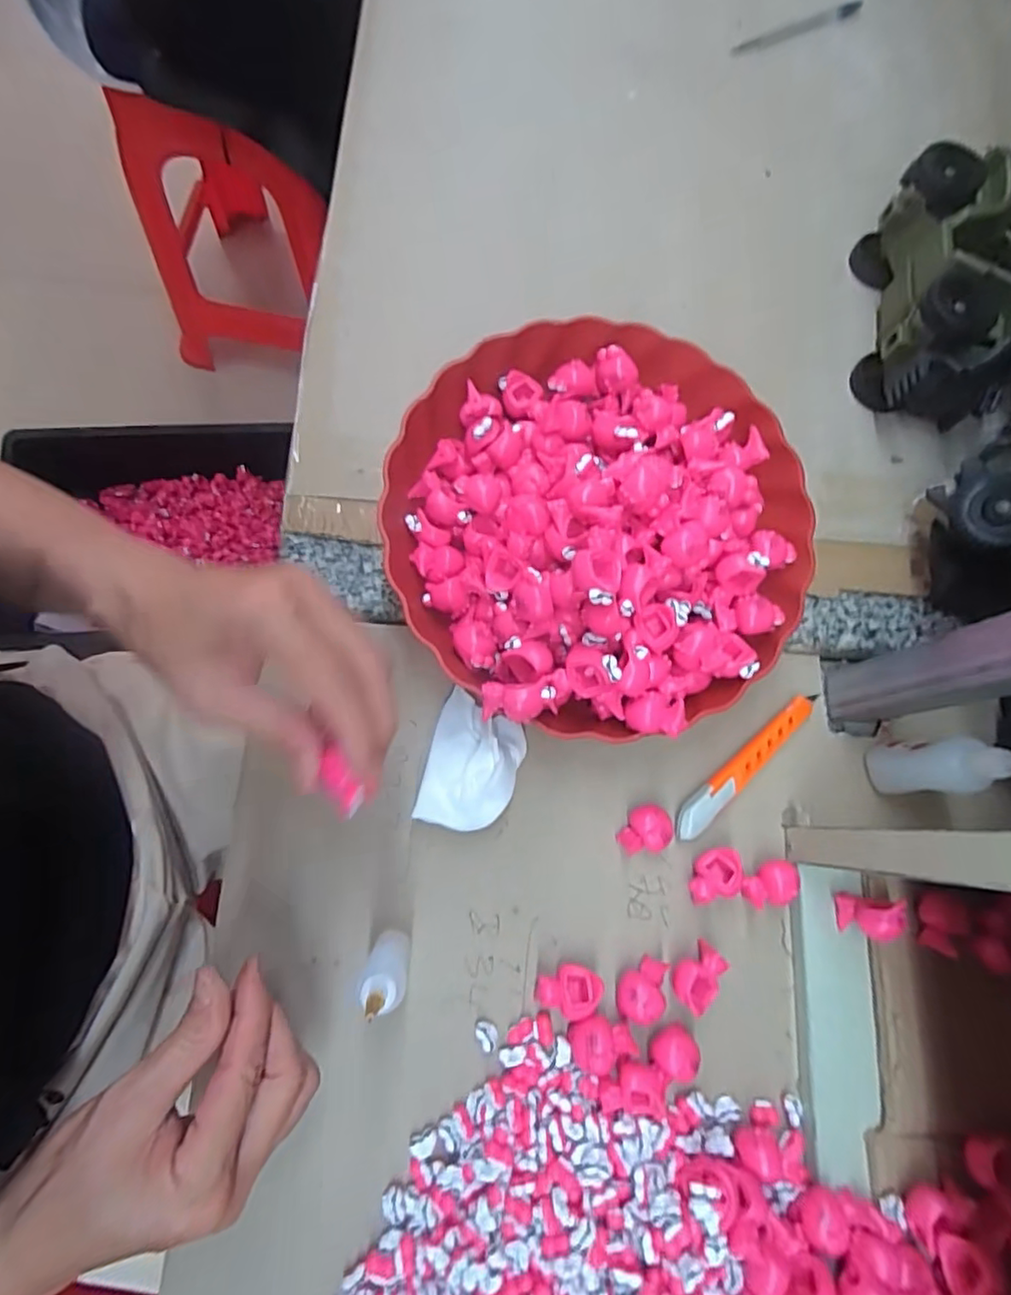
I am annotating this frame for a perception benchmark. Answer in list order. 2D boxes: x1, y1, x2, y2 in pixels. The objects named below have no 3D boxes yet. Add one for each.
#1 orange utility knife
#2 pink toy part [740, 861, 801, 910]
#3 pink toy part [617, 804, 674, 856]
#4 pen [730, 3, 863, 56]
[{"bbox_3d":[0.147,0.071,0.373,0.124,0.014,0.019,-40,82,-14],"label":"orange utility knife"},{"bbox_3d":[0.152,0.137,0.353,0.032,0.013,0.025,-1,75,-6],"label":"pink toy part"},{"bbox_3d":[0.080,0.105,0.353,0.029,0.016,0.026,-3,76,-6],"label":"pink toy part"},{"bbox_3d":[0.261,-0.555,0.549,0.144,0.005,0.013,-26,79,-12],"label":"pen"}]

